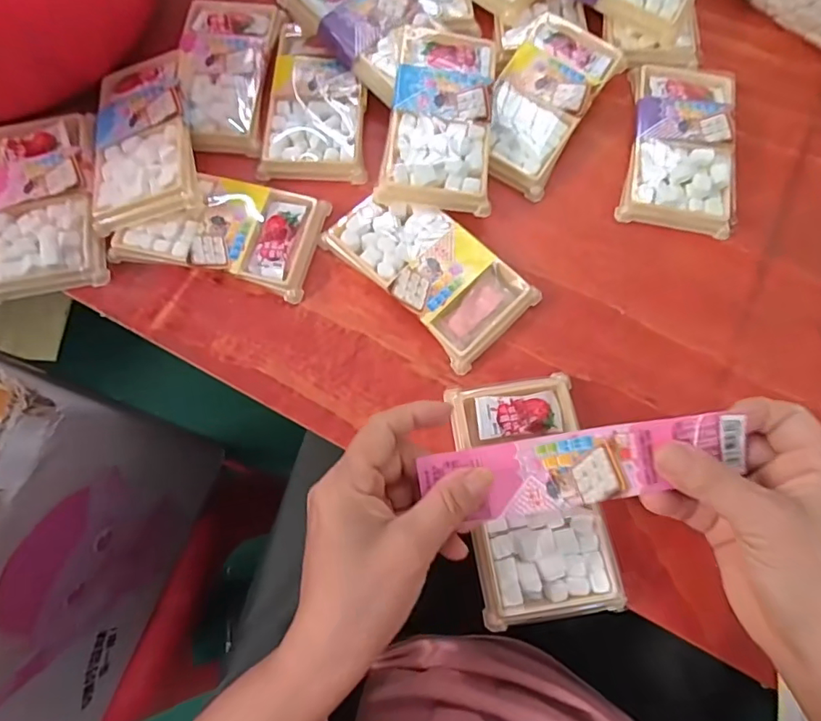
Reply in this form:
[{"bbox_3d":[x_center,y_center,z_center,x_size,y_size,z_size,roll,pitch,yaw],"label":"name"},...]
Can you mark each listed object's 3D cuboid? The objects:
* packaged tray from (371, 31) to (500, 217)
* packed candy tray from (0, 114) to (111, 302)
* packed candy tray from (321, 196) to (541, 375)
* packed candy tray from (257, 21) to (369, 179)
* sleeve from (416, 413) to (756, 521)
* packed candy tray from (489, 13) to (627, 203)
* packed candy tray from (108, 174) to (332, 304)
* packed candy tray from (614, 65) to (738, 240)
[{"bbox_3d":[0.024,-0.173,0.374,0.074,0.029,0.135,8,74,2],"label":"packaged tray"},{"bbox_3d":[-0.257,-0.110,0.363,0.078,0.018,0.132,-11,75,-4],"label":"packed candy tray"},{"bbox_3d":[0.013,-0.063,0.354,0.071,0.016,0.132,-44,79,-11],"label":"packed candy tray"},{"bbox_3d":[-0.070,-0.198,0.397,0.073,0.015,0.129,2,74,0],"label":"packed candy tray"},{"bbox_3d":[0.089,0.056,0.270,0.162,0.012,0.037,-9,84,0],"label":"sleeve"},{"bbox_3d":[0.098,-0.192,0.389,0.069,0.022,0.136,31,76,8],"label":"packed candy tray"},{"bbox_3d":[-0.130,-0.091,0.360,0.129,0.014,0.073,14,75,3],"label":"packed candy tray"},{"bbox_3d":[0.201,-0.163,0.384,0.076,0.021,0.137,9,75,2],"label":"packed candy tray"}]

